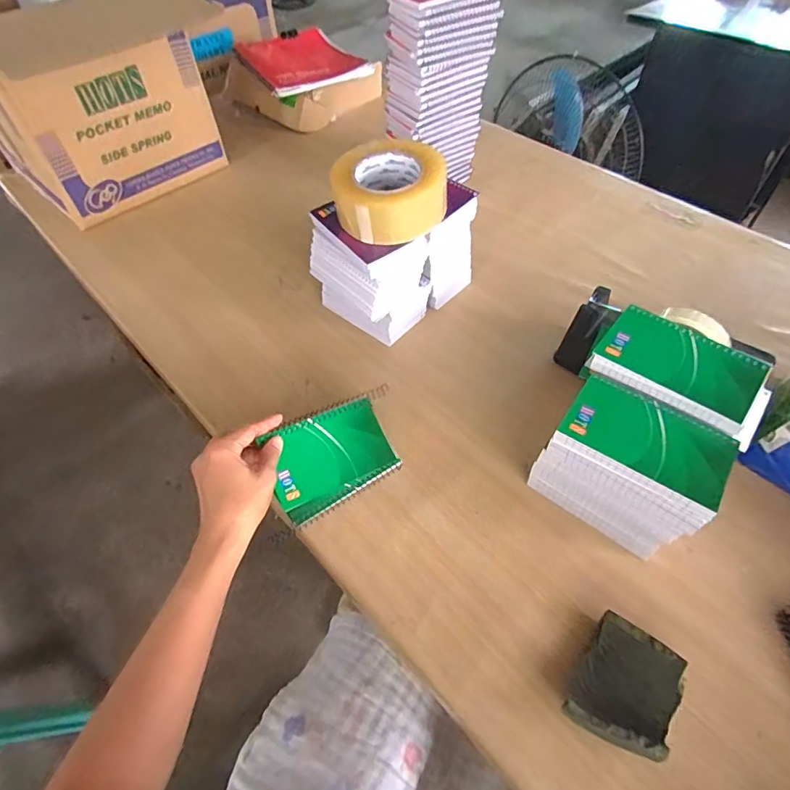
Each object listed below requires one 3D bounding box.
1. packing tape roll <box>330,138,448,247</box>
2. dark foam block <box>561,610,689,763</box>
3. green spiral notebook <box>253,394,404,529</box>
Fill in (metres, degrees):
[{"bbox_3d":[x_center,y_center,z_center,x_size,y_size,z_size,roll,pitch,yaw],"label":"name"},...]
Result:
[{"bbox_3d":[-0.006,-0.242,0.559,0.133,0.066,0.120,0,54,2],"label":"packing tape roll"},{"bbox_3d":[0.185,0.236,0.379,0.070,0.031,0.089,31,60,24],"label":"dark foam block"},{"bbox_3d":[-0.068,0.066,0.508,0.130,0.011,0.102,-24,84,-21],"label":"green spiral notebook"}]

